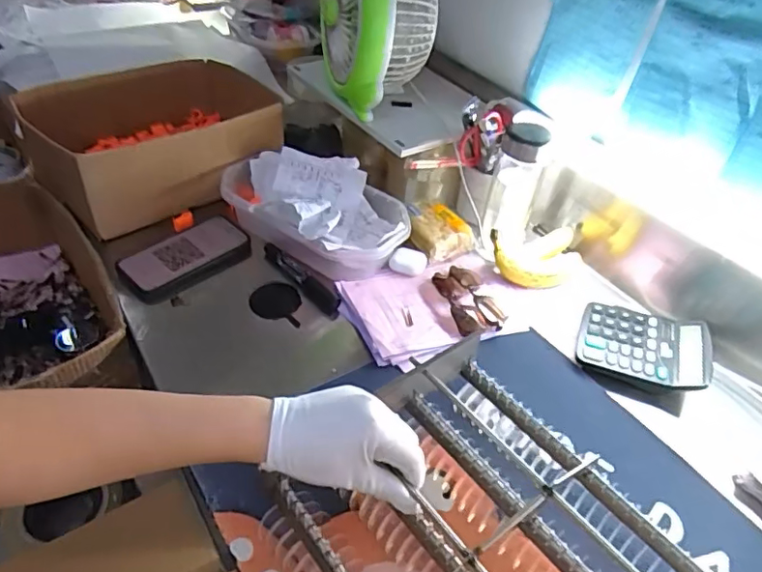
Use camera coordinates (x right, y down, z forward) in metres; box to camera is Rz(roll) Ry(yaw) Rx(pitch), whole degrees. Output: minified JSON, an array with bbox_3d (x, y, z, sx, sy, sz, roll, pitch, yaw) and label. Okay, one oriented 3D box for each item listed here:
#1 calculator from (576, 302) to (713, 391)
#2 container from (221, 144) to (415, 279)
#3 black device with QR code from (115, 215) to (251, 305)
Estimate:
[{"bbox_3d":[0.319,0.069,0.679,0.144,0.026,0.115,17,44,11],"label":"calculator"},{"bbox_3d":[-0.094,-0.107,0.776,0.274,0.084,0.174,27,46,20],"label":"container"},{"bbox_3d":[-0.252,-0.041,0.738,0.165,0.021,0.090,-31,55,-34],"label":"black device with QR code"}]

